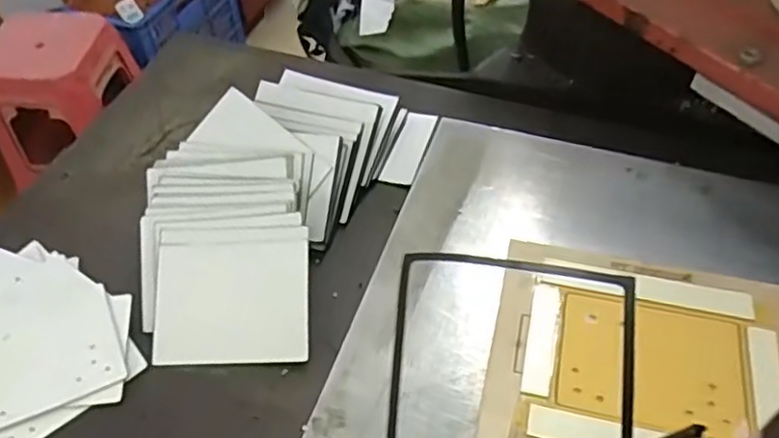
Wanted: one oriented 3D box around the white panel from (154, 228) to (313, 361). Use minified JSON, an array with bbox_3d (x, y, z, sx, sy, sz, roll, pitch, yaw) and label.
[{"bbox_3d":[-0.108,0.052,0.452,0.106,0.004,0.092,-2,76,8],"label":"white panel"}]

